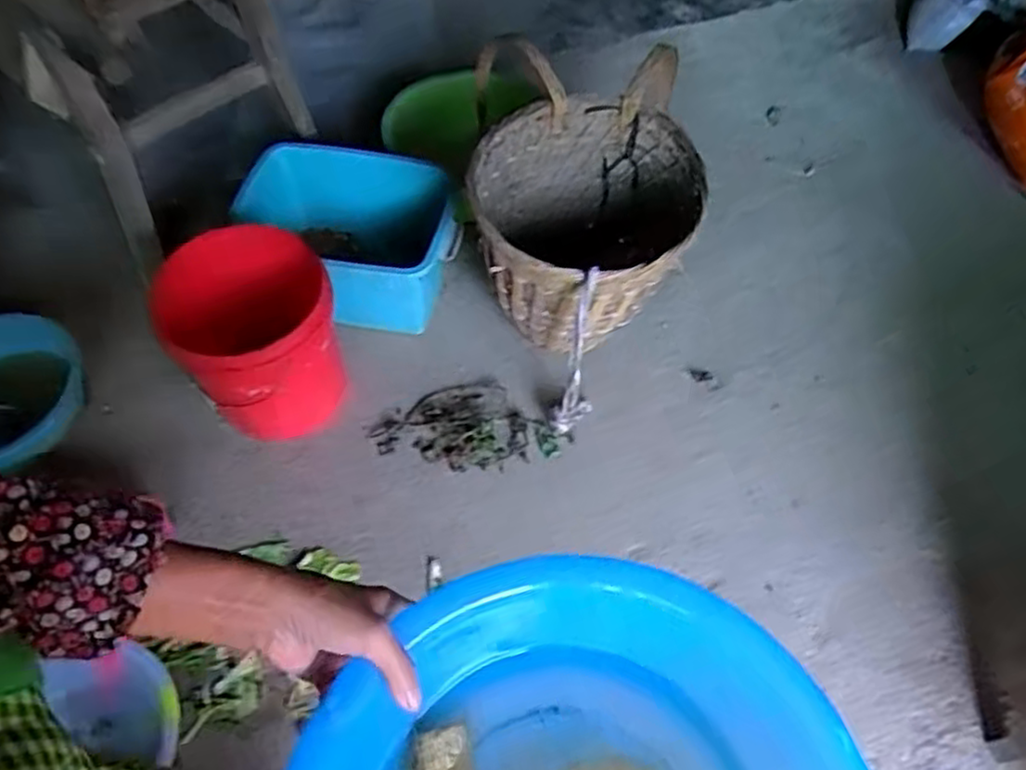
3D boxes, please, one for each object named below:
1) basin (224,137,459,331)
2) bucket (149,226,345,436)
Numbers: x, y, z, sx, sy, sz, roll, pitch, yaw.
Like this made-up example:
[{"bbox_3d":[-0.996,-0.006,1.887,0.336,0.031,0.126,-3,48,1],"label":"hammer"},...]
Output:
[{"bbox_3d":[-0.350,-0.287,1.482,0.443,0.260,0.301,-1,57,-2],"label":"basin"},{"bbox_3d":[-0.453,-0.080,1.311,0.262,0.317,0.228,-10,57,-8],"label":"bucket"}]

